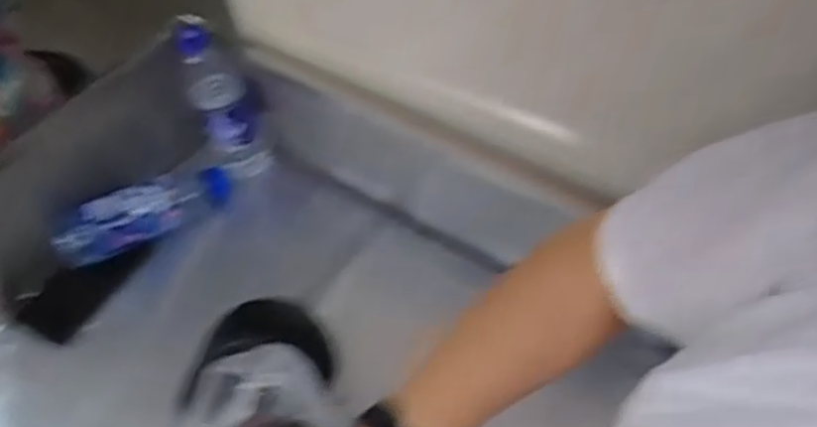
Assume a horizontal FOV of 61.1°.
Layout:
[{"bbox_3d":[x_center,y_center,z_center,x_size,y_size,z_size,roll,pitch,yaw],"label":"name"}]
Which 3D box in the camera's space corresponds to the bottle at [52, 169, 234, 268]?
[{"bbox_3d":[-0.329,0.002,0.874,0.218,0.072,0.057,-28,55,-19],"label":"bottle"}]

